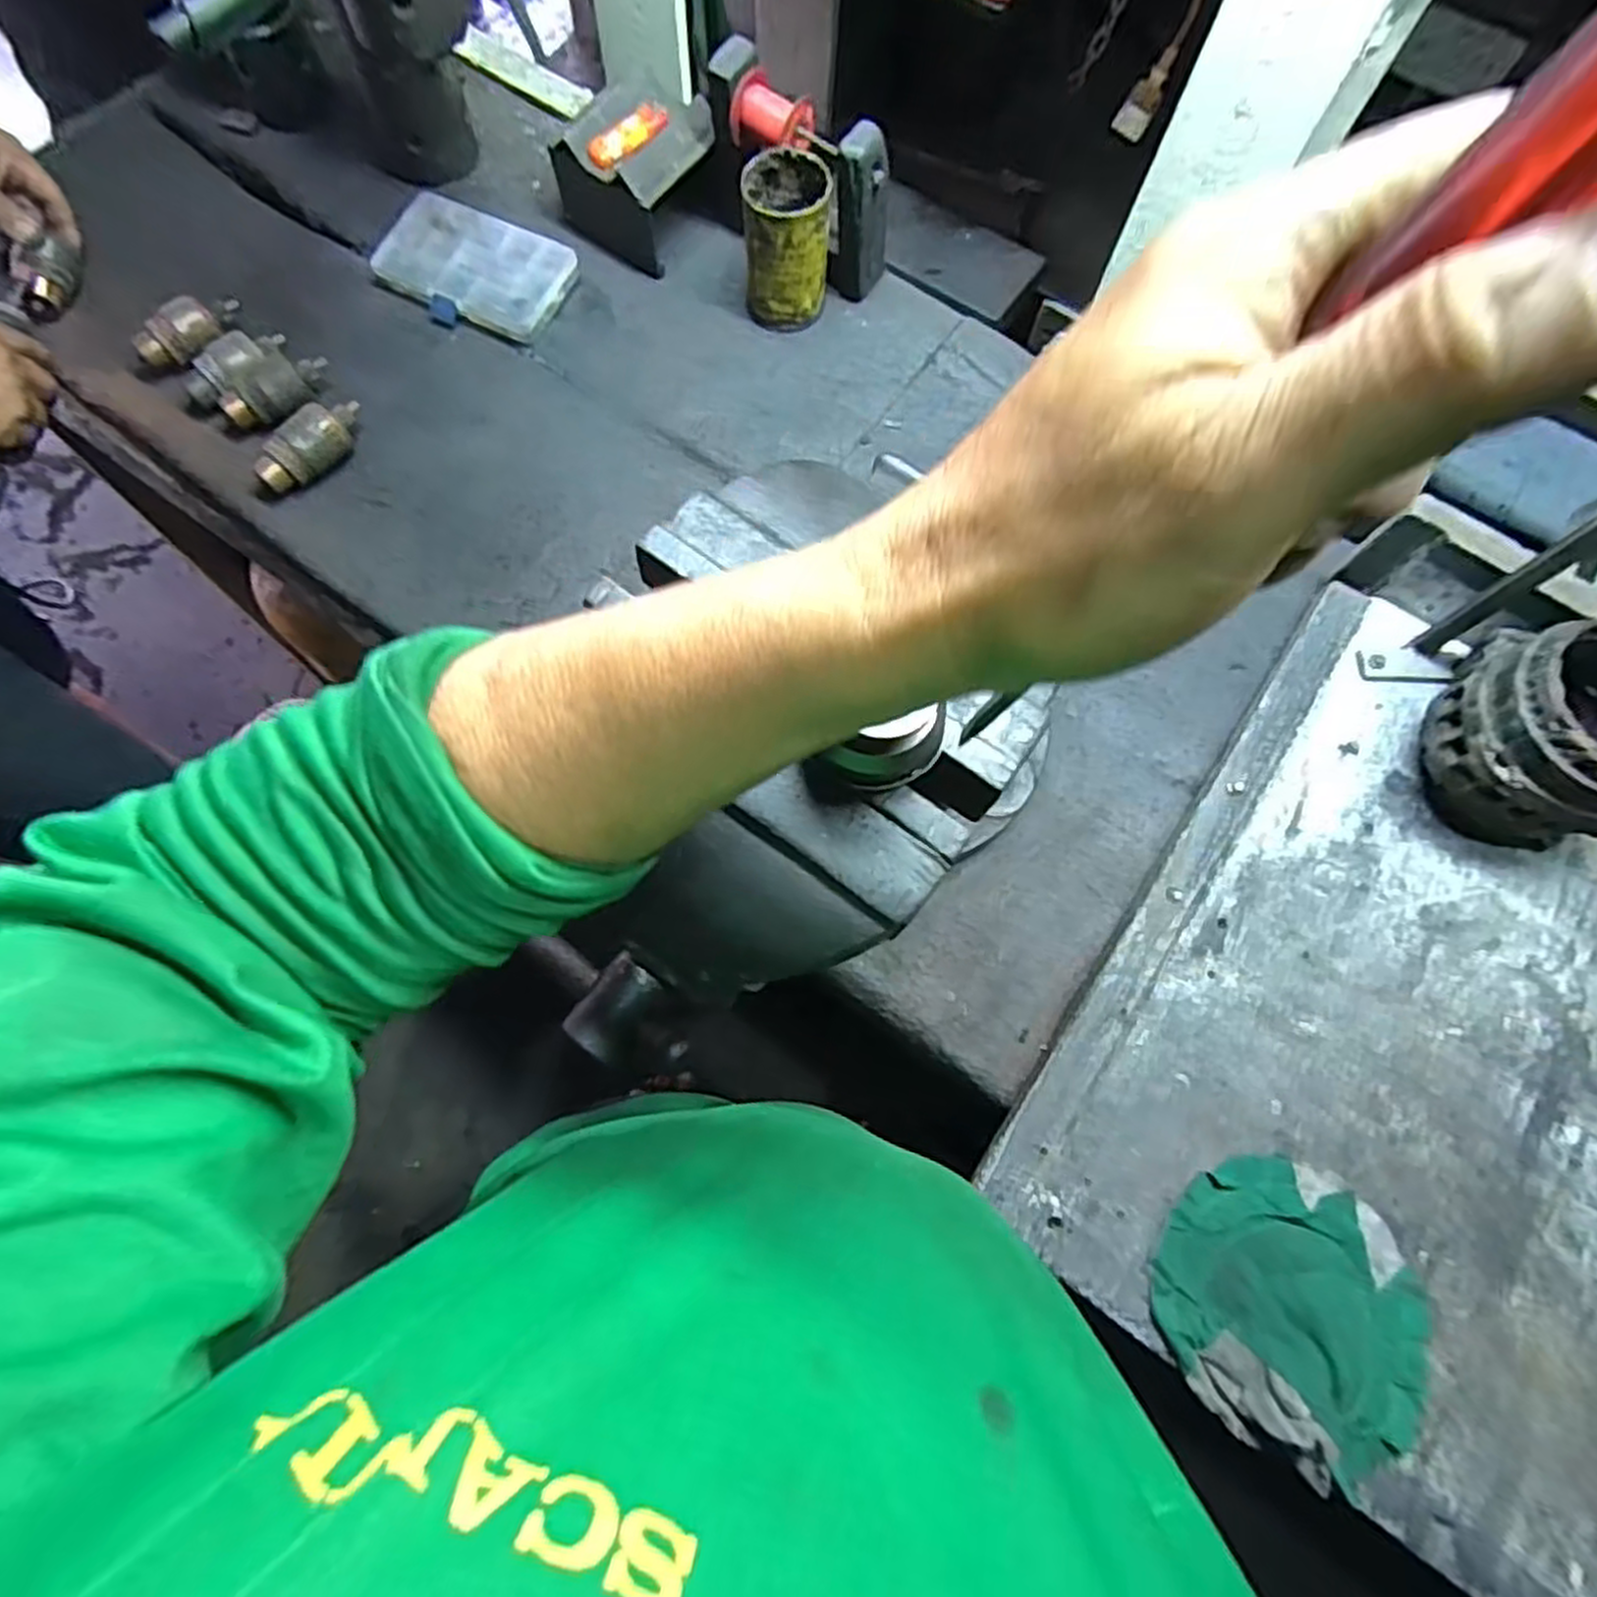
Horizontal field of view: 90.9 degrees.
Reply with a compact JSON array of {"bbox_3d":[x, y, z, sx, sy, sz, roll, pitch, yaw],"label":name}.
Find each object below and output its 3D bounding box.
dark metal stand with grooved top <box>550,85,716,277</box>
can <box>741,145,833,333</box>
[{"bbox_3d":[-0.153,-0.591,0.744,0.121,0.094,0.118,35,74,9],"label":"dark metal stand with grooved top"},{"bbox_3d":[-0.010,-0.497,0.708,0.074,0.116,0.075,1,72,-2],"label":"can"}]

